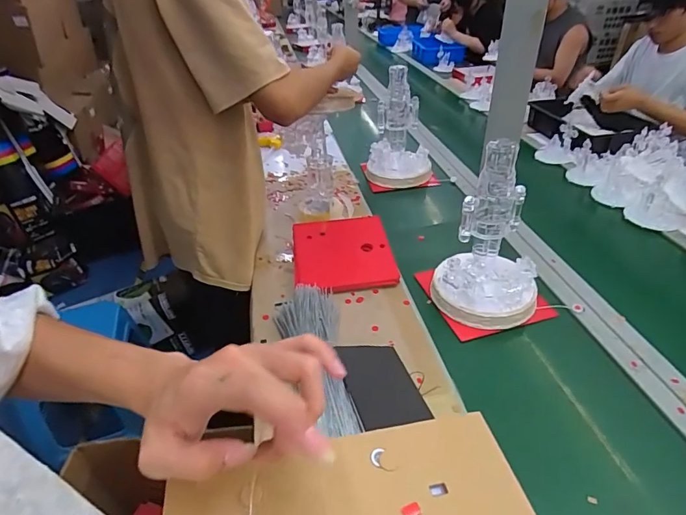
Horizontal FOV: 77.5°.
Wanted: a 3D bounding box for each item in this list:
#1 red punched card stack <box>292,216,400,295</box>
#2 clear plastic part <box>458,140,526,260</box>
[{"bbox_3d":[-0.002,-0.013,1.001,0.225,0.020,0.228,-5,45,-4],"label":"red punched card stack"},{"bbox_3d":[0.279,-0.105,0.800,0.100,0.232,0.070,9,33,23],"label":"clear plastic part"}]

